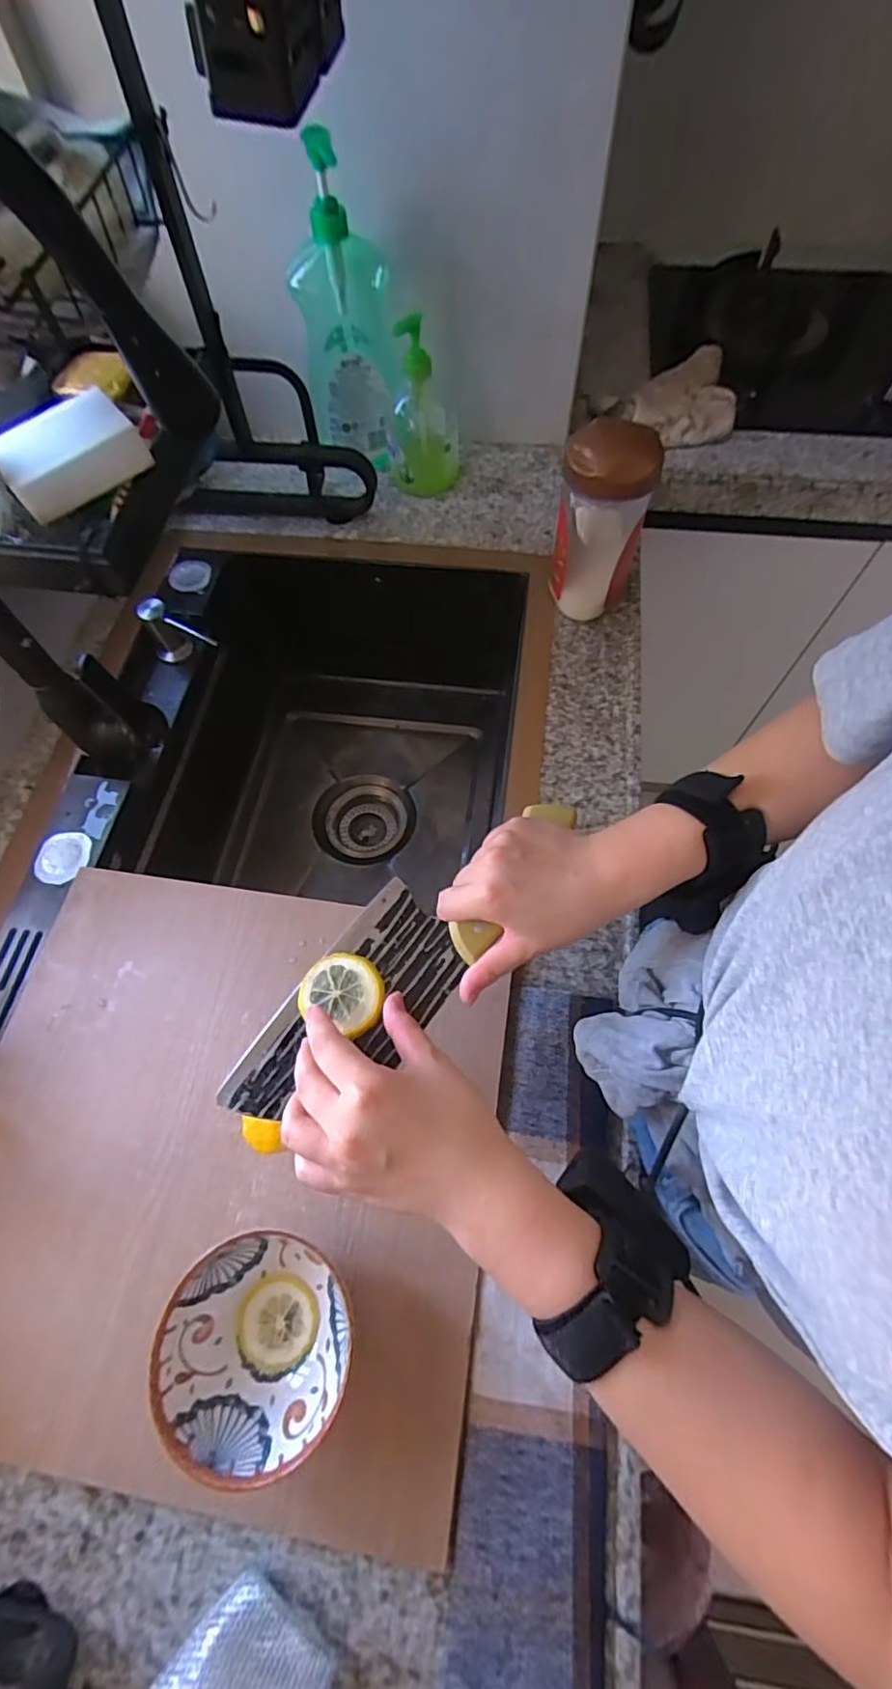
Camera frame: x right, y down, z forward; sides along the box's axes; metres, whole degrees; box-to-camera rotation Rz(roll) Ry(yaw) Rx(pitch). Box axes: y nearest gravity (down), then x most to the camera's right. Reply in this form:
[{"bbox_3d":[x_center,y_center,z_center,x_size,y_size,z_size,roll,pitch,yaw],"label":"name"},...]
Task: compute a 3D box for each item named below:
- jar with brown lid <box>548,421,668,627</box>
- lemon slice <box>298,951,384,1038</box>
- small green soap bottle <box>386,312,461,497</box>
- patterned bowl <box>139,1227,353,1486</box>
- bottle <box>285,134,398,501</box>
[{"bbox_3d":[0.149,-0.308,0.577,0.081,0.166,0.079,13,66,8],"label":"jar with brown lid"},{"bbox_3d":[-0.064,0.090,0.365,0.050,0.008,0.044,13,66,8],"label":"lemon slice"},{"bbox_3d":[-0.027,-0.495,0.675,0.082,0.153,0.059,-6,65,-1],"label":"small green soap bottle"},{"bbox_3d":[-0.110,0.298,0.352,0.105,0.059,0.100,-1,65,2],"label":"patterned bowl"},{"bbox_3d":[-0.099,-0.561,0.651,0.093,0.266,0.110,36,71,17],"label":"bottle"}]

